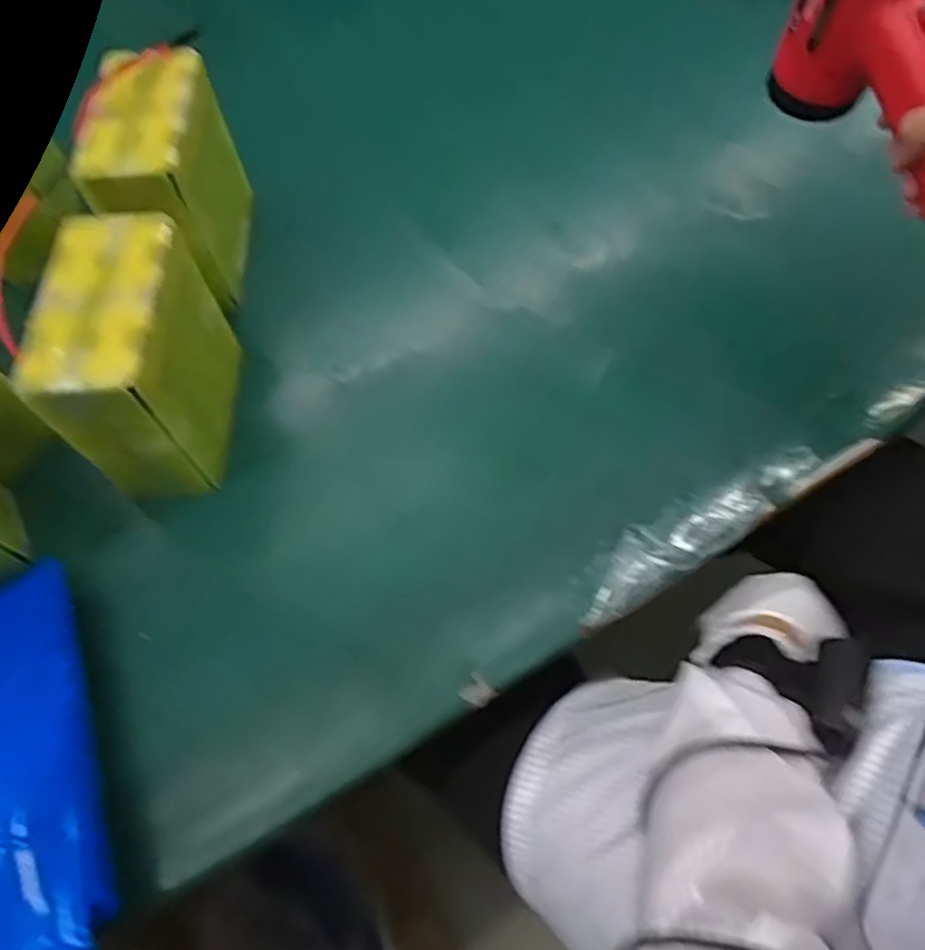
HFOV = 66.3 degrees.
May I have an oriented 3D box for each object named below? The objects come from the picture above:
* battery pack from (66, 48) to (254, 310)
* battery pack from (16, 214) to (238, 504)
[{"bbox_3d":[-0.239,-0.234,0.577,0.083,0.143,0.143,-4,64,1],"label":"battery pack"},{"bbox_3d":[-0.224,-0.077,0.505,0.078,0.149,0.143,-2,64,2],"label":"battery pack"}]

